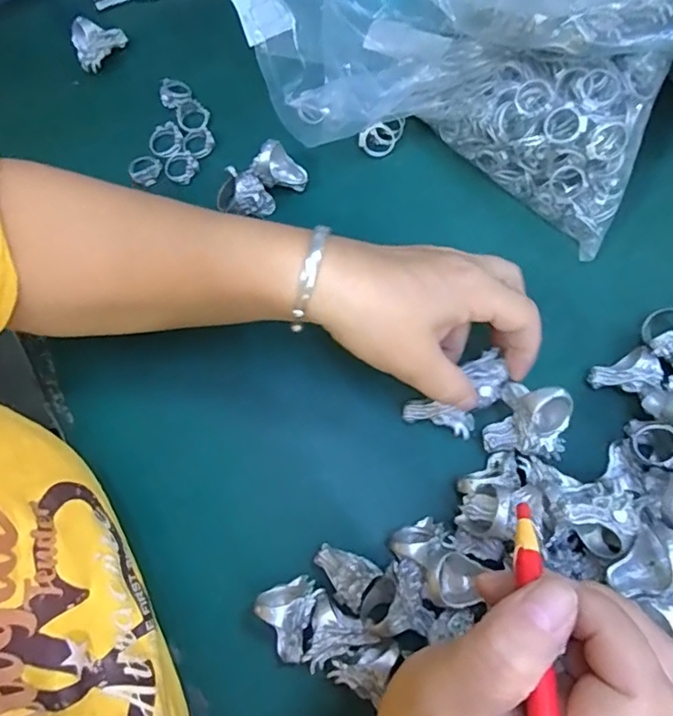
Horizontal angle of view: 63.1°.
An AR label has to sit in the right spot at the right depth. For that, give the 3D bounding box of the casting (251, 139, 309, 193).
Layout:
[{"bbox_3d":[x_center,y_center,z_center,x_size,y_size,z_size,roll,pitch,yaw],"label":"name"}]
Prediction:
[{"bbox_3d":[-0.037,-0.125,0.359,0.032,0.033,0.021,-9,73,-1],"label":"casting"}]

